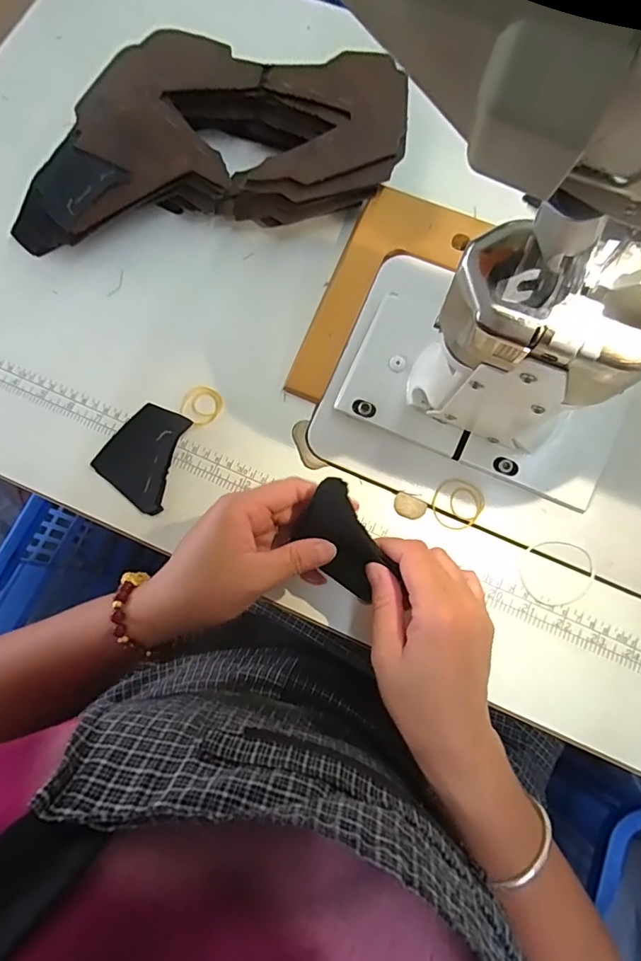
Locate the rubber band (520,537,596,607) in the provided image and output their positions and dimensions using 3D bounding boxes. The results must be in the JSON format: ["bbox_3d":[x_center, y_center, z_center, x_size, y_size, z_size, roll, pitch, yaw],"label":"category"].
[{"bbox_3d":[0.171,0.067,0.357,0.051,0.004,0.048,0,75,0],"label":"rubber band"}]

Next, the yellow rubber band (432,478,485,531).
[{"bbox_3d":[0.103,0.018,0.368,0.036,0.004,0.037,0,75,0],"label":"yellow rubber band"}]

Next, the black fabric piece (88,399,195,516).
[{"bbox_3d":[-0.134,-0.021,0.381,0.062,0.005,0.075,28,77,7],"label":"black fabric piece"}]

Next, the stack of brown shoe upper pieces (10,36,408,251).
[{"bbox_3d":[-0.098,-0.294,0.418,0.318,0.058,0.173,-8,75,-2],"label":"stack of brown shoe upper pieces"}]

